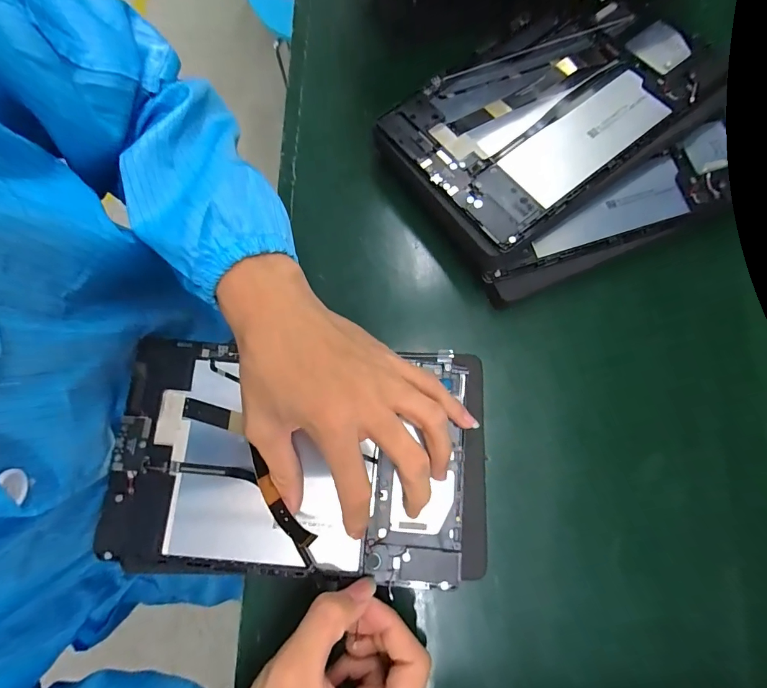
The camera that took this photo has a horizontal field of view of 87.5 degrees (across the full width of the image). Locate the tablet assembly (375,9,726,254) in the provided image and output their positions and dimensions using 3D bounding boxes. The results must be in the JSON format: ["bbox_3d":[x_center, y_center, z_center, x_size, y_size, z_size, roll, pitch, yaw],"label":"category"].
[{"bbox_3d":[0.129,-0.184,0.310,0.232,0.008,0.147,-34,74,-6],"label":"tablet assembly"}]

